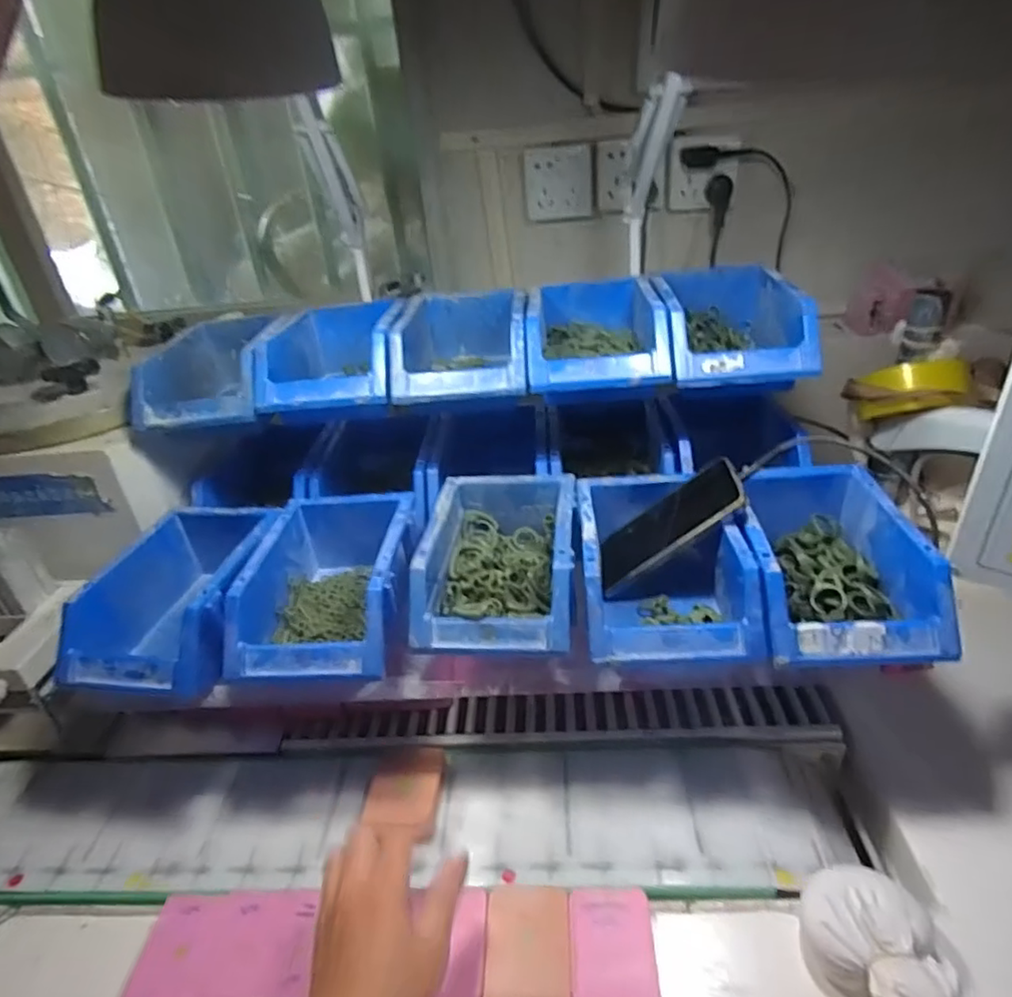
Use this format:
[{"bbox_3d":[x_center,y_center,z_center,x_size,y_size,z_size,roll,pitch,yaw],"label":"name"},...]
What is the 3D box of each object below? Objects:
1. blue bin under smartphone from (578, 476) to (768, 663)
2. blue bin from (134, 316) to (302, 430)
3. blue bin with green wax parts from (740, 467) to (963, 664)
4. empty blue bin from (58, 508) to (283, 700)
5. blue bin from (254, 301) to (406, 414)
[{"bbox_3d":[0.125,0.058,0.505,0.122,0.081,0.171,-3,31,5],"label":"blue bin under smartphone"},{"bbox_3d":[-0.290,-0.134,0.645,0.123,0.070,0.184,-5,31,2],"label":"blue bin"},{"bbox_3d":[0.245,0.045,0.485,0.121,0.061,0.176,-3,31,5],"label":"blue bin with green wax parts"},{"bbox_3d":[-0.271,0.084,0.536,0.122,0.082,0.184,2,31,13],"label":"empty blue bin"},{"bbox_3d":[-0.173,-0.142,0.631,0.136,0.075,0.196,-7,31,-2],"label":"blue bin"}]

